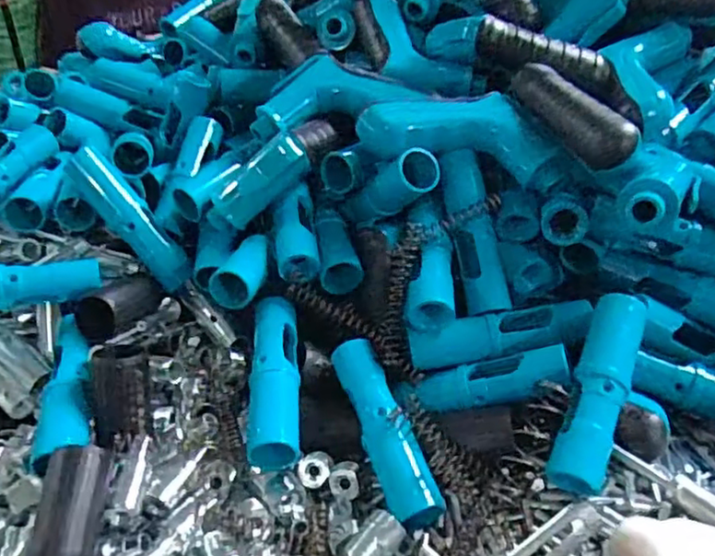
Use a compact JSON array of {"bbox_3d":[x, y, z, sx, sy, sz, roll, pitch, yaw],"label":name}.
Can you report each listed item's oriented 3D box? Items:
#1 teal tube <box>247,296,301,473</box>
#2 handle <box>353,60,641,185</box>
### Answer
[{"bbox_3d":[-0.052,0.061,0.418,0.029,0.027,0.120,-4,47,-2],"label":"teal tube"},{"bbox_3d":[0.096,-0.106,0.456,0.178,0.051,0.080,9,32,20],"label":"handle"}]

